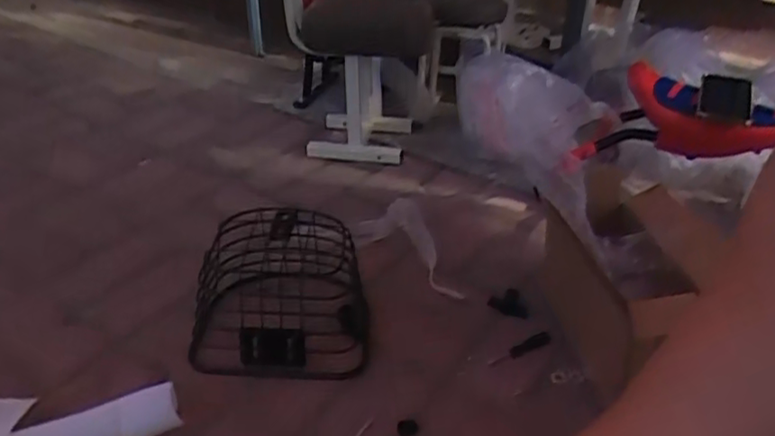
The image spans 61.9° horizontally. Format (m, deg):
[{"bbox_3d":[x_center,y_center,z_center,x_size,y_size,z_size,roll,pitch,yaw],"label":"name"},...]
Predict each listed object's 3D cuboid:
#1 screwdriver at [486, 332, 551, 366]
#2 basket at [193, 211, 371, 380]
[{"bbox_3d":[0.180,0.181,0.885,0.101,0.017,0.023,-14,37,-23],"label":"screwdriver"},{"bbox_3d":[-0.137,0.104,0.894,0.228,0.157,0.193,5,34,3],"label":"basket"}]

